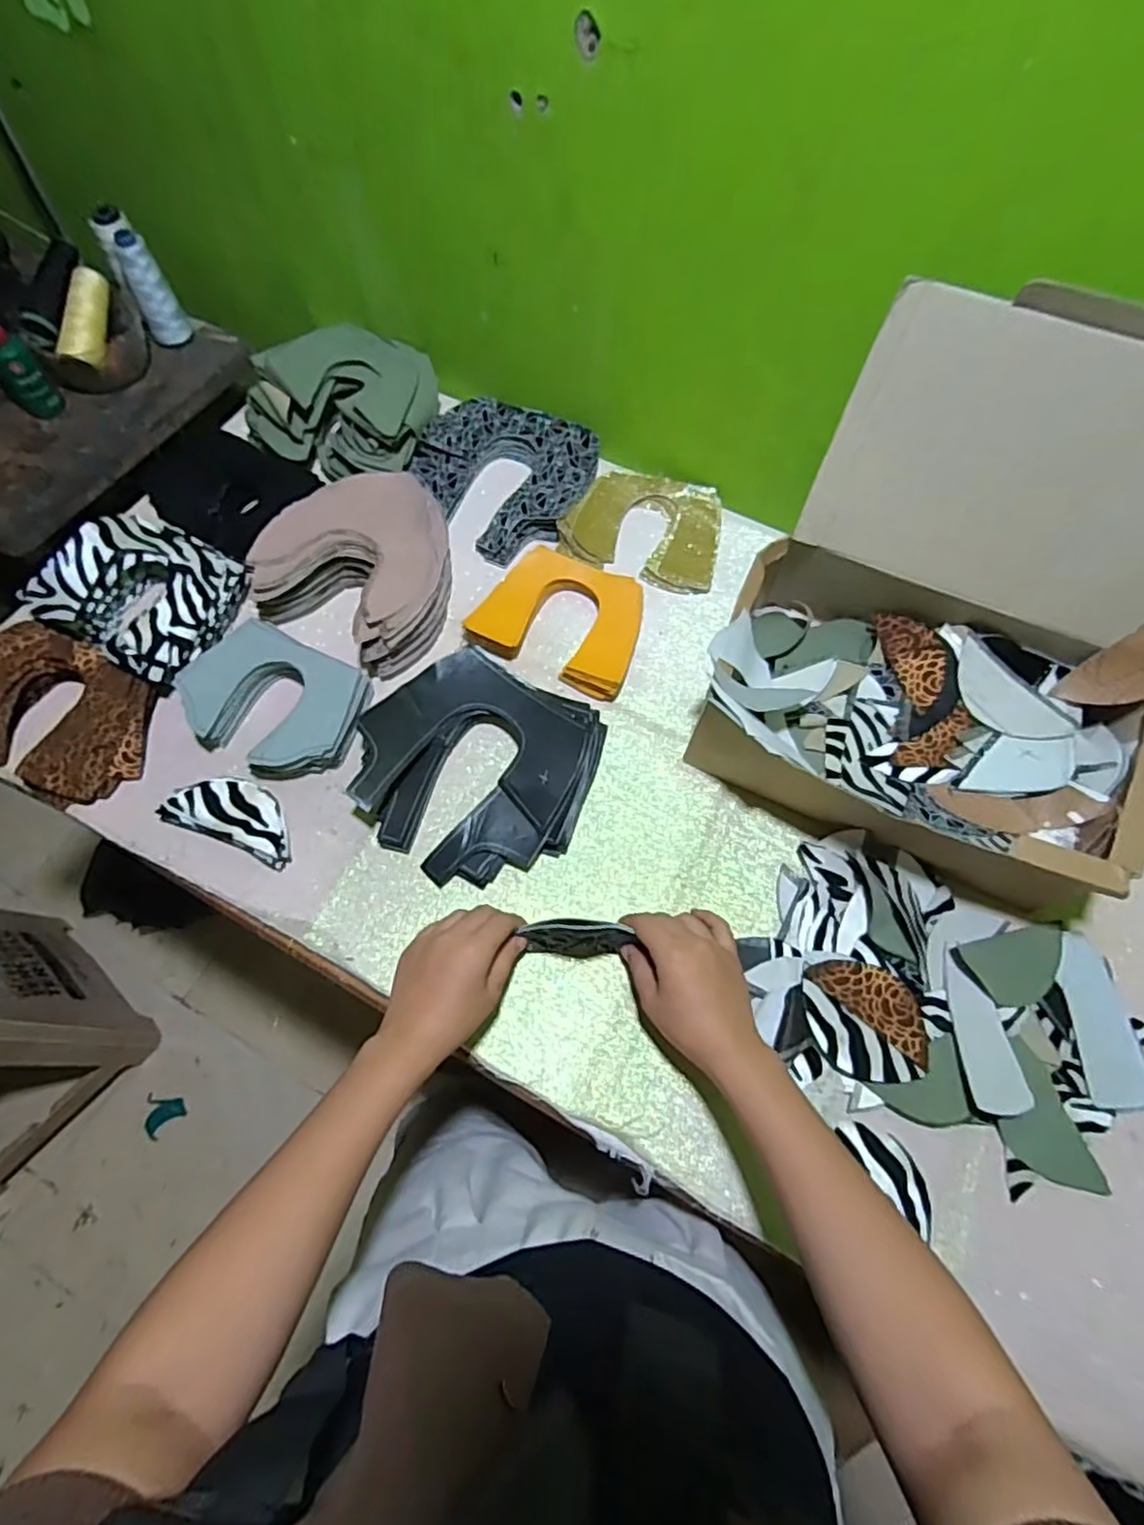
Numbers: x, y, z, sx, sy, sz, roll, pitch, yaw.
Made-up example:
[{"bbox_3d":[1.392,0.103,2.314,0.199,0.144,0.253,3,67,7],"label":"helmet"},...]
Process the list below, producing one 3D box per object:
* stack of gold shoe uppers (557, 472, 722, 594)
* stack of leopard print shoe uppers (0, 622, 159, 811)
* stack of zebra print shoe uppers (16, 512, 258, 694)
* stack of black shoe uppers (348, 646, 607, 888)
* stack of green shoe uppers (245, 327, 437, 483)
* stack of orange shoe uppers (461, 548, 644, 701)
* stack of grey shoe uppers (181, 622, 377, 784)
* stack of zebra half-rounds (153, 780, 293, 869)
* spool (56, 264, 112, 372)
[{"bbox_3d":[0.079,-0.252,0.706,0.159,0.026,0.128,17,66,6],"label":"stack of gold shoe uppers"},{"bbox_3d":[-0.466,-0.046,0.591,0.187,0.039,0.133,23,68,8],"label":"stack of leopard print shoe uppers"},{"bbox_3d":[-0.403,-0.161,0.631,0.158,0.060,0.147,24,68,8],"label":"stack of zebra print shoe uppers"},{"bbox_3d":[-0.083,0.004,0.579,0.191,0.041,0.182,24,68,8],"label":"stack of black shoe uppers"},{"bbox_3d":[-0.239,-0.401,0.722,0.170,0.068,0.181,23,67,8],"label":"stack of green shoe uppers"},{"bbox_3d":[-0.008,-0.139,0.650,0.151,0.034,0.120,23,68,8],"label":"stack of orange shoe uppers"},{"bbox_3d":[-0.266,-0.053,0.602,0.161,0.033,0.121,25,68,9],"label":"stack of grey shoe uppers"},{"bbox_3d":[-0.284,0.045,0.565,0.110,0.023,0.053,21,68,7],"label":"stack of zebra half-rounds"},{"bbox_3d":[-0.553,-0.505,0.759,0.039,0.036,0.113,5,85,0],"label":"spool"}]

